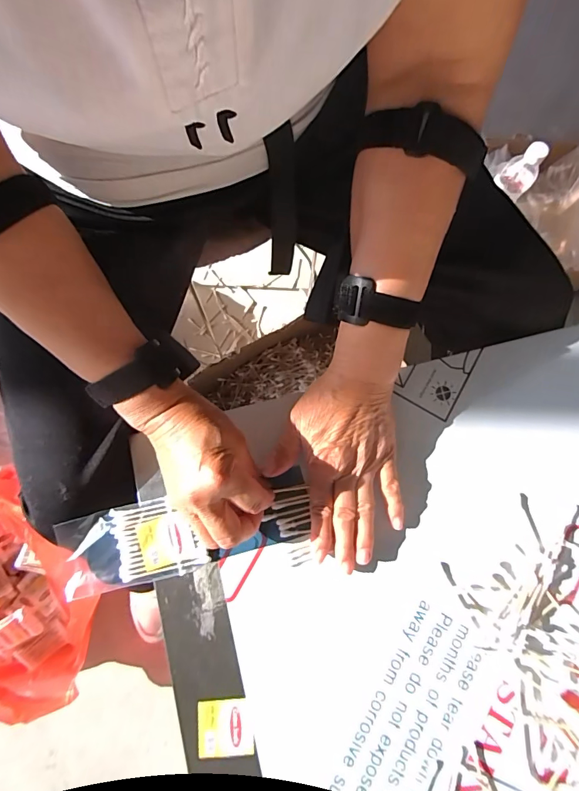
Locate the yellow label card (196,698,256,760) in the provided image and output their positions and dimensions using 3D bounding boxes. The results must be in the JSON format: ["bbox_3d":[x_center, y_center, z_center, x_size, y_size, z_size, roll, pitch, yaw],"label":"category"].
[{"bbox_3d":[-0.052,0.268,0.323,0.043,0.004,0.040,-3,79,-2],"label":"yellow label card"}]

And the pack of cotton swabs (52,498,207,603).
[{"bbox_3d":[-0.134,0.127,0.341,0.113,0.013,0.065,-12,80,-3],"label":"pack of cotton swabs"}]

